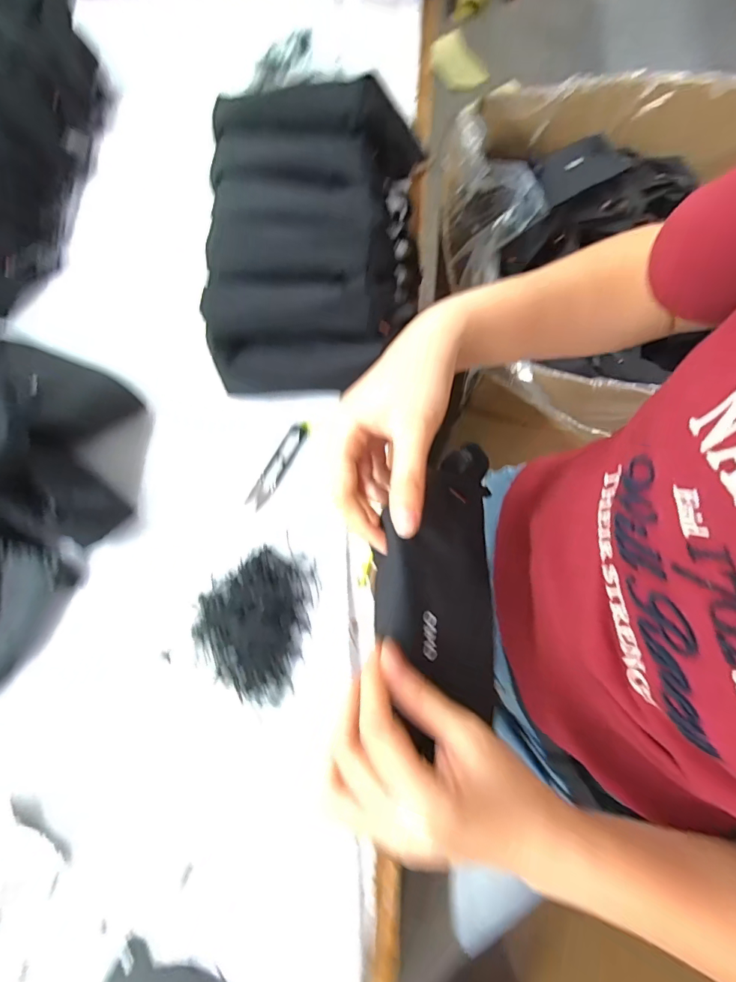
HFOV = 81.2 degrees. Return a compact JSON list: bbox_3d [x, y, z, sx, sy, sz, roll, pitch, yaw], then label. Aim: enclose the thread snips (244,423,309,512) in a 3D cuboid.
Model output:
[{"bbox_3d":[-0.087,-0.026,0.415,0.019,0.006,0.093,29,79,8],"label":"thread snips"}]

